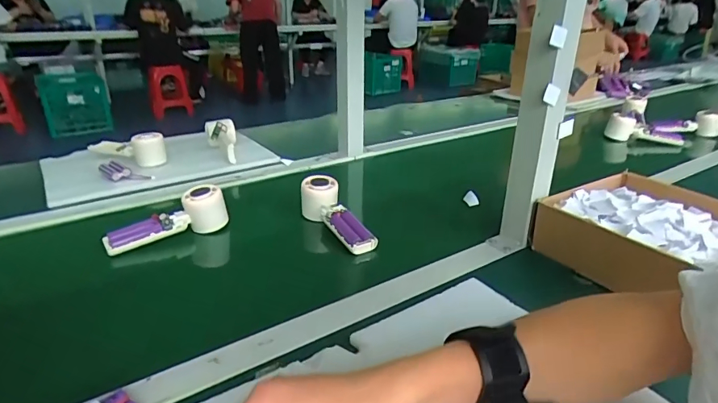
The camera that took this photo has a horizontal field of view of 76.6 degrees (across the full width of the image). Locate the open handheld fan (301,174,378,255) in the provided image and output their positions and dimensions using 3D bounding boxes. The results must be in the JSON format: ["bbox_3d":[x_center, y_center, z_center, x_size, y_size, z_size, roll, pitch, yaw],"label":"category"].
[{"bbox_3d":[-0.032,0.023,0.677,0.051,0.059,0.165,-16,43,-32],"label":"open handheld fan"}]

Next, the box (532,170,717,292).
[{"bbox_3d":[0.377,0.042,0.588,0.235,0.076,0.199,-12,27,-25],"label":"box"}]

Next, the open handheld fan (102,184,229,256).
[{"bbox_3d":[-0.269,0.022,0.640,0.161,0.051,0.046,-20,32,-37],"label":"open handheld fan"}]

